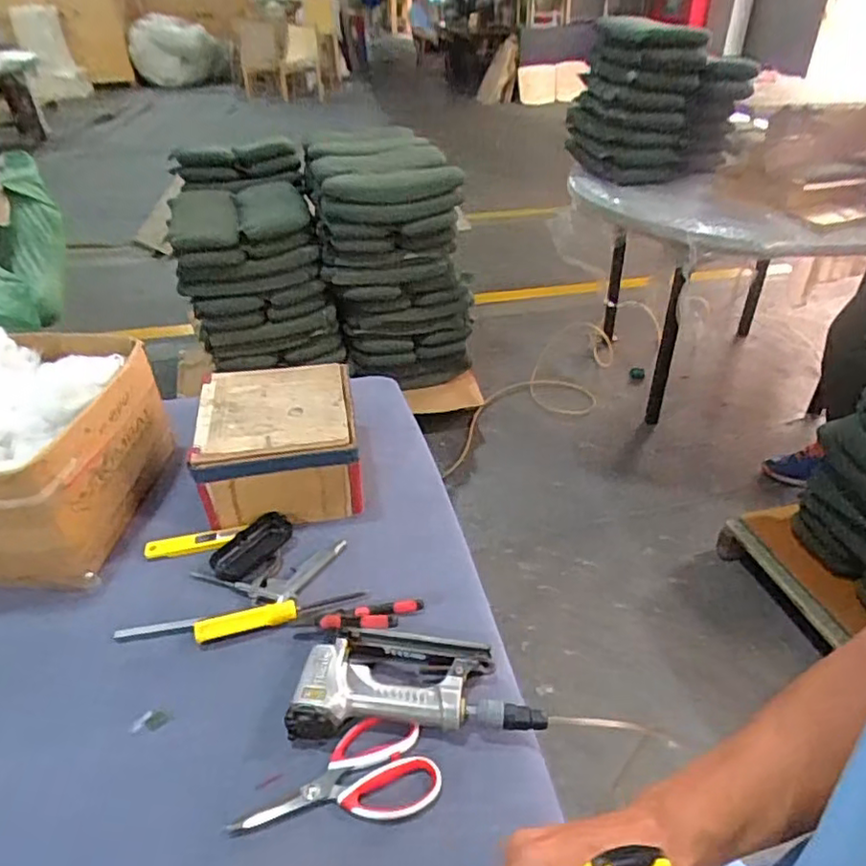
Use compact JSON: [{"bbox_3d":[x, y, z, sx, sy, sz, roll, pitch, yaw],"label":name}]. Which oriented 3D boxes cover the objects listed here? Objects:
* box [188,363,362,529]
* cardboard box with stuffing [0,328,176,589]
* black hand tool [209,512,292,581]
[{"bbox_3d":[-0.218,0.015,0.911,0.208,0.130,0.203,-7,37,-6],"label":"box"},{"bbox_3d":[-0.541,0.007,0.837,0.249,0.235,0.305,1,36,3],"label":"cardboard box with stuffing"},{"bbox_3d":[-0.241,0.148,0.835,0.057,0.023,0.117,24,43,30],"label":"black hand tool"}]

